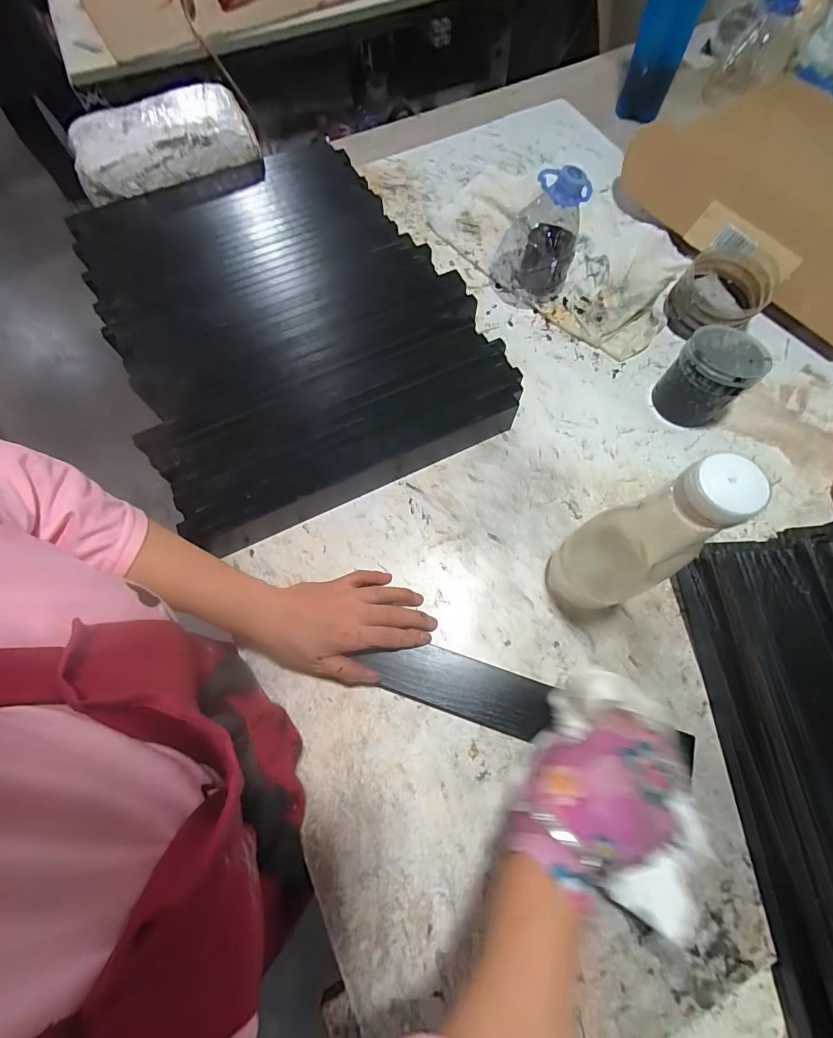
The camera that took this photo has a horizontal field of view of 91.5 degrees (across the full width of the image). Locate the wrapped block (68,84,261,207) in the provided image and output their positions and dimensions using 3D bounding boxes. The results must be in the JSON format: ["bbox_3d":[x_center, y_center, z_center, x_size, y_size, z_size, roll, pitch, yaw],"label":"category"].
[{"bbox_3d":[-0.365,-0.547,0.587,0.249,0.048,0.117,-22,71,-7],"label":"wrapped block"}]

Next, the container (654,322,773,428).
[{"bbox_3d":[0.334,-0.162,0.467,0.088,0.090,0.080,0,70,-1],"label":"container"}]

